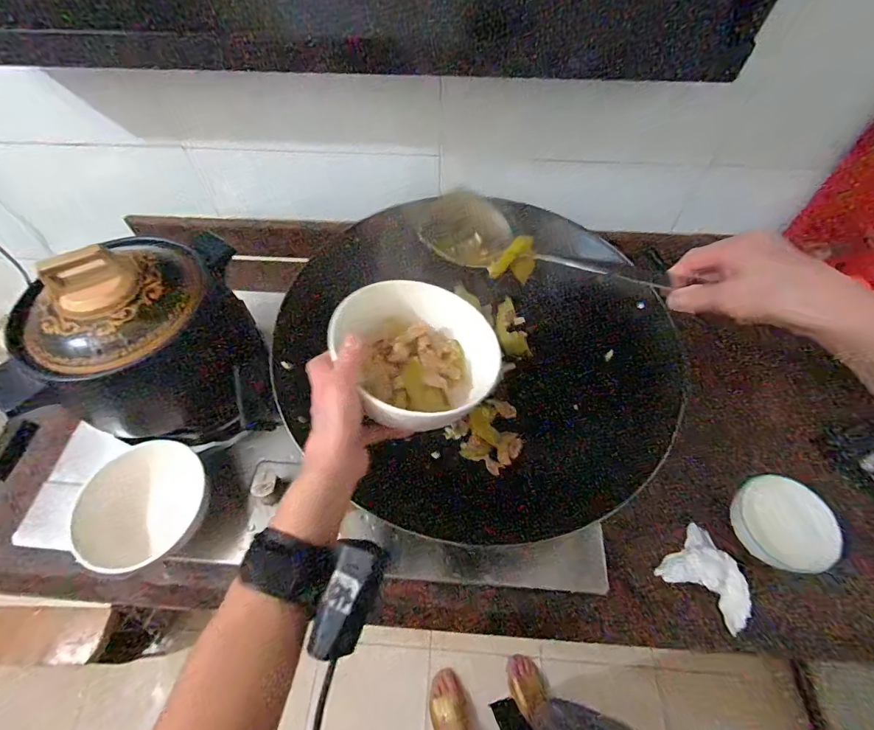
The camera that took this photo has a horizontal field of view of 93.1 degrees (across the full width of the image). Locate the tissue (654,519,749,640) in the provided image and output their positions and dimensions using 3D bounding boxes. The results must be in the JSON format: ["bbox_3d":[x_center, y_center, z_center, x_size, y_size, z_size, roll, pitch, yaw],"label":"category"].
[{"bbox_3d":[0.339,0.264,0.507,0.096,0.030,0.103,-33,63,-19],"label":"tissue"}]

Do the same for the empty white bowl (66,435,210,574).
[{"bbox_3d":[-0.356,0.171,0.511,0.138,0.062,0.148,0,57,0],"label":"empty white bowl"}]

